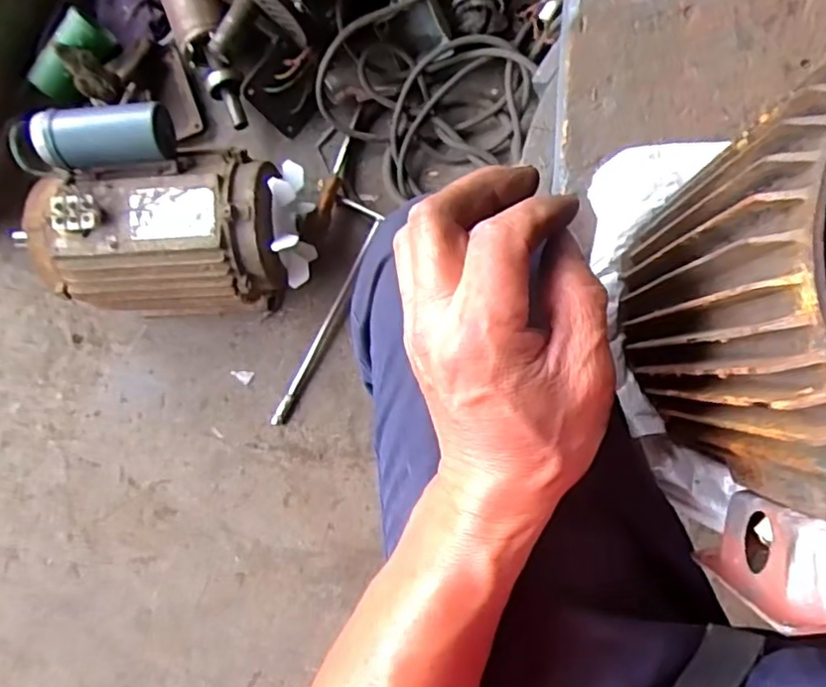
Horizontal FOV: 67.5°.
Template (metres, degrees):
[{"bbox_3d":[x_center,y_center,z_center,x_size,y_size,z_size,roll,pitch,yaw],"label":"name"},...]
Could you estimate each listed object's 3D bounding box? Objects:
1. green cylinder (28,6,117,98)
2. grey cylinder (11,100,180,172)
[{"bbox_3d":[-0.400,-0.334,0.724,0.050,0.048,0.102,40,92,6],"label":"green cylinder"},{"bbox_3d":[-0.300,-0.195,0.584,0.153,0.048,0.052,-9,86,-7],"label":"grey cylinder"}]

